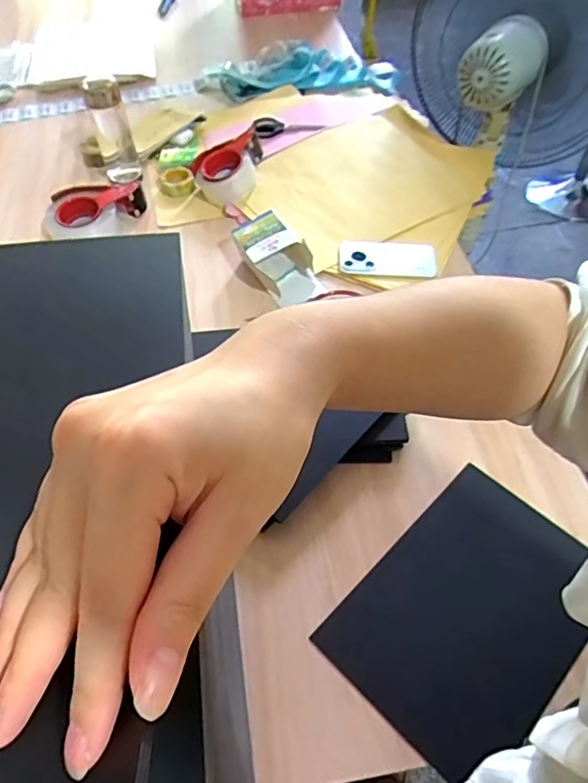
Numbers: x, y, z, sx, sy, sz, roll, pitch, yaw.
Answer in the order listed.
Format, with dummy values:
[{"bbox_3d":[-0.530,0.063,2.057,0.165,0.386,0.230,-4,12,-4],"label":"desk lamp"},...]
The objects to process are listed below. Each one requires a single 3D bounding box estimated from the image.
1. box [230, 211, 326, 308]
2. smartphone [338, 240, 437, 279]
[{"bbox_3d":[-0.027,-0.214,0.903,0.090,0.076,0.167,-30,58,-19],"label":"box"},{"bbox_3d":[0.157,-0.222,0.922,0.158,0.009,0.070,0,73,1],"label":"smartphone"}]

